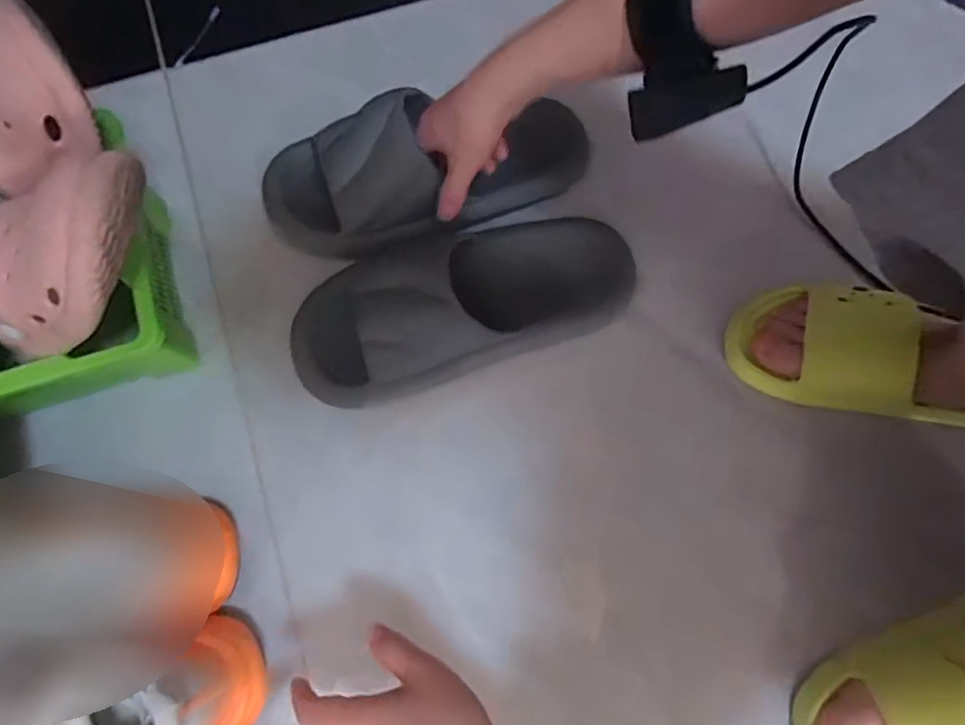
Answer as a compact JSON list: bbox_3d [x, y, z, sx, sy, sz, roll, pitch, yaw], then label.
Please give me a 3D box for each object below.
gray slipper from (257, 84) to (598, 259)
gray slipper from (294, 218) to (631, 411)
[{"bbox_3d":[-0.049,-0.179,0.492,0.296,0.074,0.111,-11,76,-5],"label":"gray slipper"},{"bbox_3d":[-0.014,-0.055,0.478,0.313,0.089,0.118,-18,76,-4],"label":"gray slipper"}]

